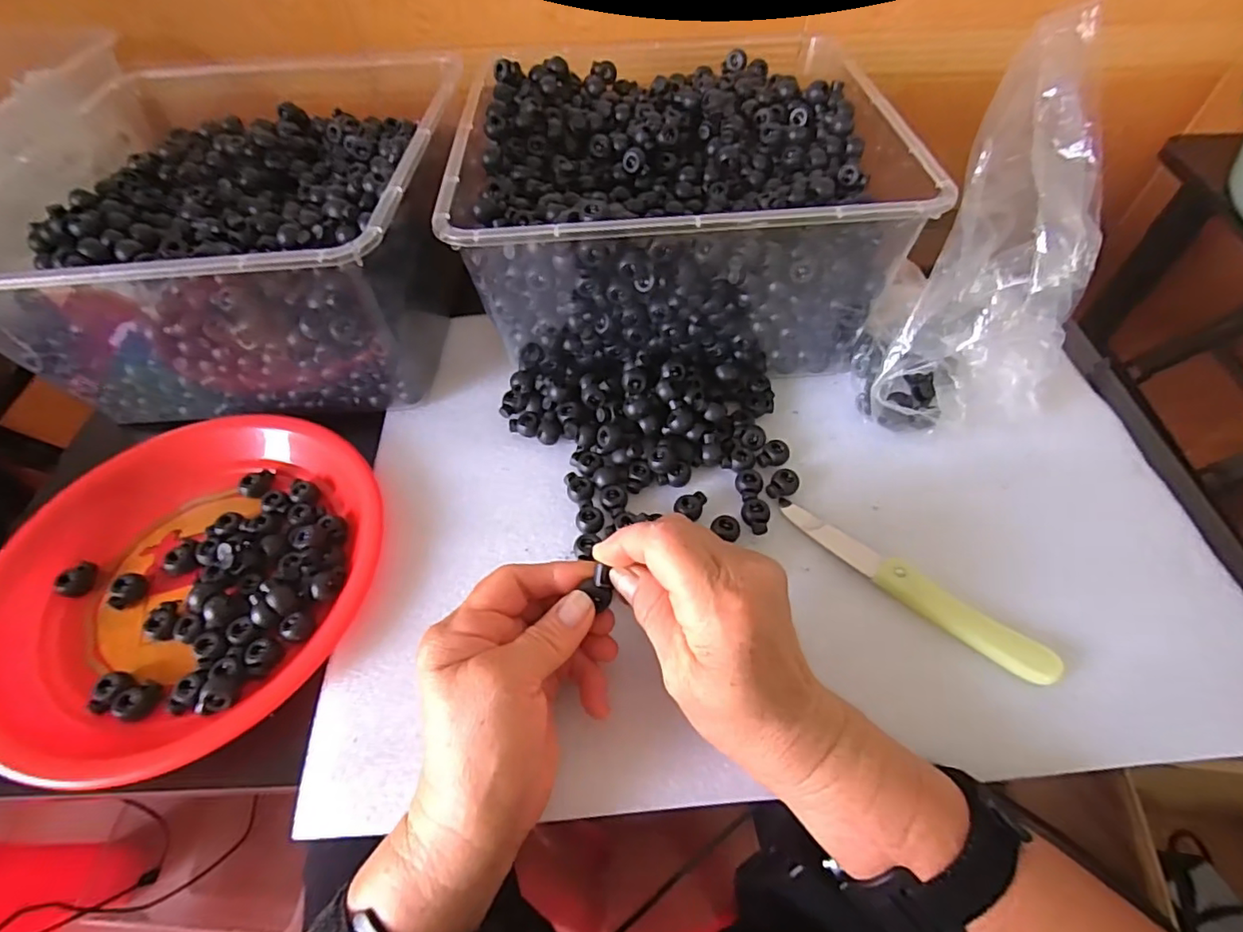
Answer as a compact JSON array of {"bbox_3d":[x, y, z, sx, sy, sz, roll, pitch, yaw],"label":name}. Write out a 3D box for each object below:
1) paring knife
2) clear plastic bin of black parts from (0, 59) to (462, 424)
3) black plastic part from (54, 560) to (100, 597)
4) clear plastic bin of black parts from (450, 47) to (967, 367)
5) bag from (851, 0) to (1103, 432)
[{"bbox_3d":[0.163,0.066,0.335,0.163,0.011,0.021,36,63,24],"label":"paring knife"},{"bbox_3d":[-0.260,-0.171,0.442,0.262,0.138,0.271,1,54,2],"label":"clear plastic bin of black parts"},{"bbox_3d":[-0.338,0.070,0.362,0.014,0.010,0.022,18,57,14],"label":"black plastic part"},{"bbox_3d":[0.042,-0.204,0.456,0.300,0.144,0.280,-2,54,0],"label":"clear plastic bin of black parts"},{"bbox_3d":[0.224,-0.133,0.359,0.117,0.226,0.111,-2,31,0],"label":"bag"}]

